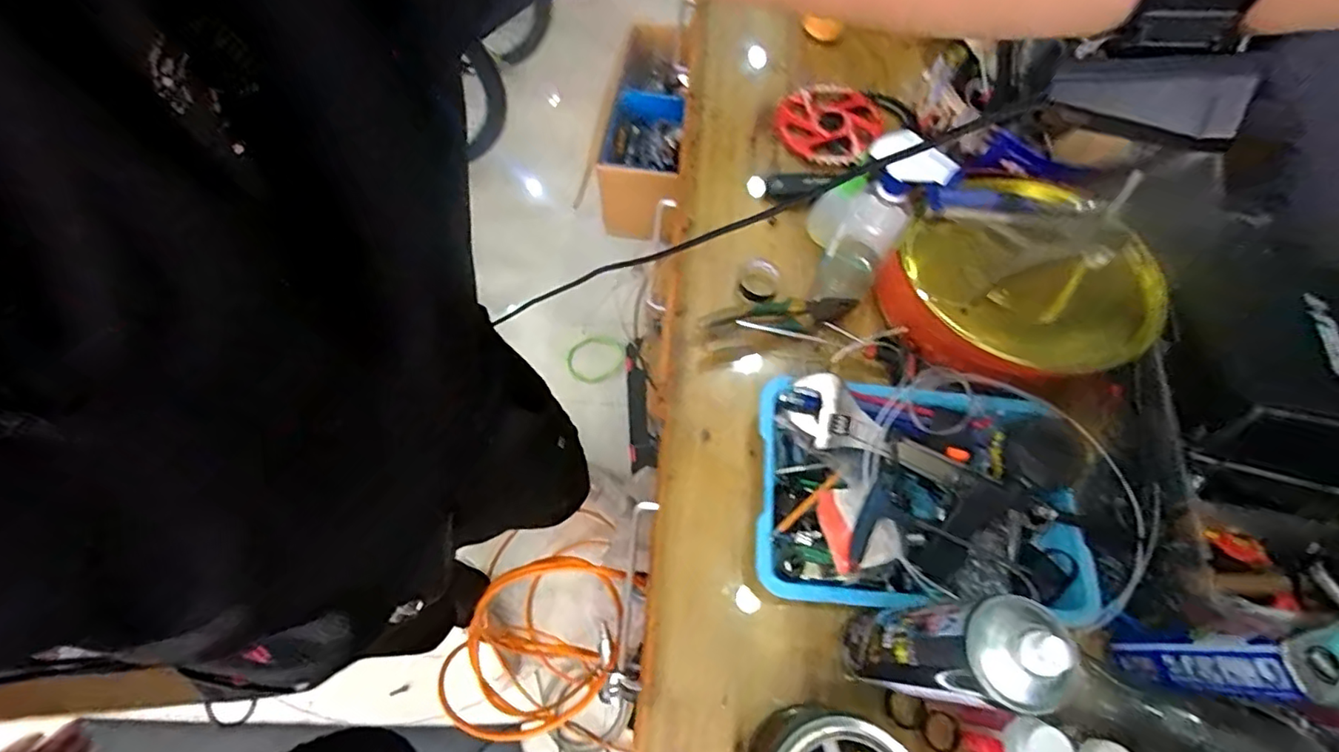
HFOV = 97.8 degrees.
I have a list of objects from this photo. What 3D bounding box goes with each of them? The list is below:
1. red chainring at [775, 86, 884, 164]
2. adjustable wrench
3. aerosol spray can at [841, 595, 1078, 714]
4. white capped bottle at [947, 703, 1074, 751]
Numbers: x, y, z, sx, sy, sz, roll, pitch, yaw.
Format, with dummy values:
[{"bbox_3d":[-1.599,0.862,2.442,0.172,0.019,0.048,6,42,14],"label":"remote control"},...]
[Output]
[{"bbox_3d":[0.232,-0.362,0.836,0.157,0.013,0.144,0,63,1],"label":"red chainring"},{"bbox_3d":[0.203,0.068,0.589,0.178,0.017,0.063,36,97,0],"label":"adjustable wrench"},{"bbox_3d":[0.193,0.199,0.426,0.055,0.247,0.059,1,66,-2],"label":"aerosol spray can"},{"bbox_3d":[0.281,0.305,0.486,0.045,0.091,0.046,1,66,-2],"label":"white capped bottle"}]

